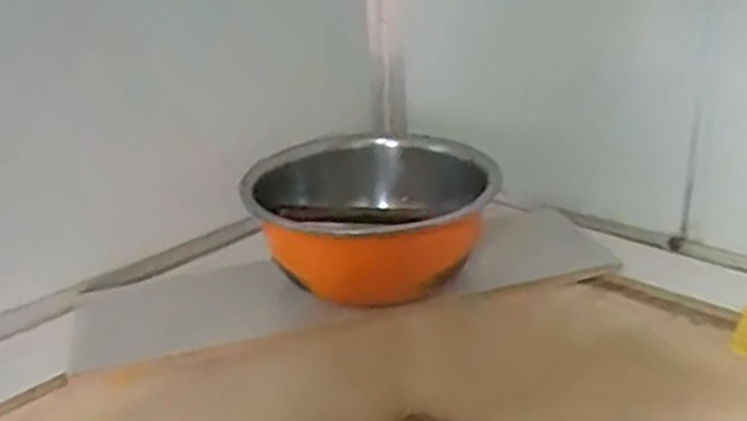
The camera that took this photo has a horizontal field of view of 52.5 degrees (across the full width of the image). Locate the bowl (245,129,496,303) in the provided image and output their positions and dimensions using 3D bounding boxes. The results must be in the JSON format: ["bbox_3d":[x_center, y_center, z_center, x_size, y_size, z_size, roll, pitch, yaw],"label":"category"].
[{"bbox_3d":[0.004,0.000,0.592,0.180,0.094,0.180,1,23,11],"label":"bowl"}]

